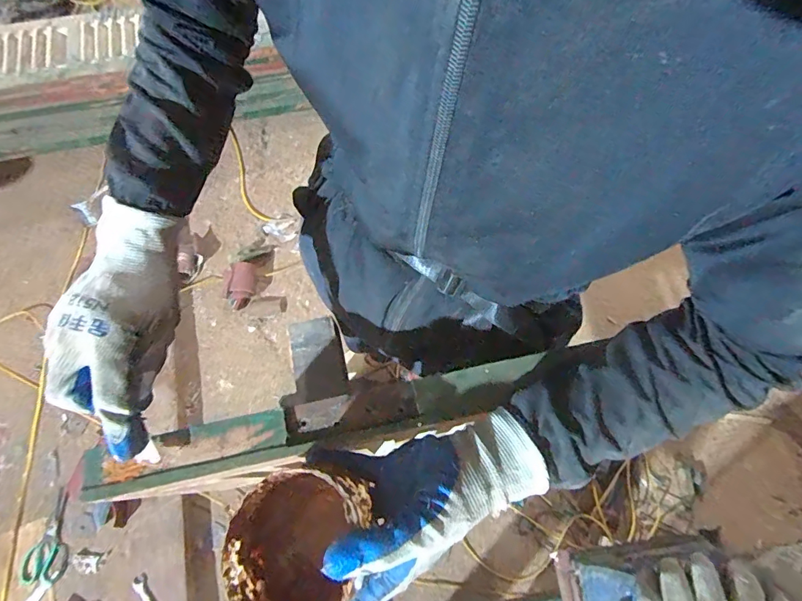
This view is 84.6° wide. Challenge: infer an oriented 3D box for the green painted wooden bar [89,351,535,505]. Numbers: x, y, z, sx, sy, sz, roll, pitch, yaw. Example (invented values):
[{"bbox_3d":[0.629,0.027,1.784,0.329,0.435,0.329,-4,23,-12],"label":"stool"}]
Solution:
[{"bbox_3d":[-0.059,0.095,0.328,0.337,0.018,0.046,-13,73,-4],"label":"green painted wooden bar"}]

